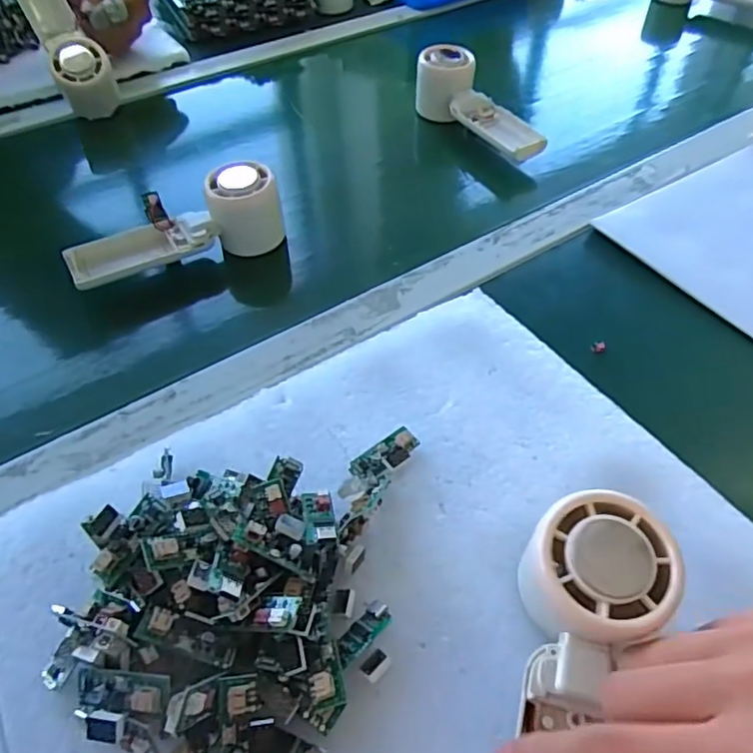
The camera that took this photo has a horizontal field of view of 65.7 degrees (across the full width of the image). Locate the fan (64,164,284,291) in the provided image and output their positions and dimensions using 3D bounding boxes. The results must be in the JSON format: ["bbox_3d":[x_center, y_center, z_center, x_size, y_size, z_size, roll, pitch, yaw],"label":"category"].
[{"bbox_3d":[-0.153,-0.114,0.450,0.162,0.065,0.053,-22,53,-17],"label":"fan"}]

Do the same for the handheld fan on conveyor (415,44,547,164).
[{"bbox_3d":[0.104,-0.260,0.561,0.048,0.058,0.157,-30,56,-22],"label":"handheld fan on conveyor"}]

